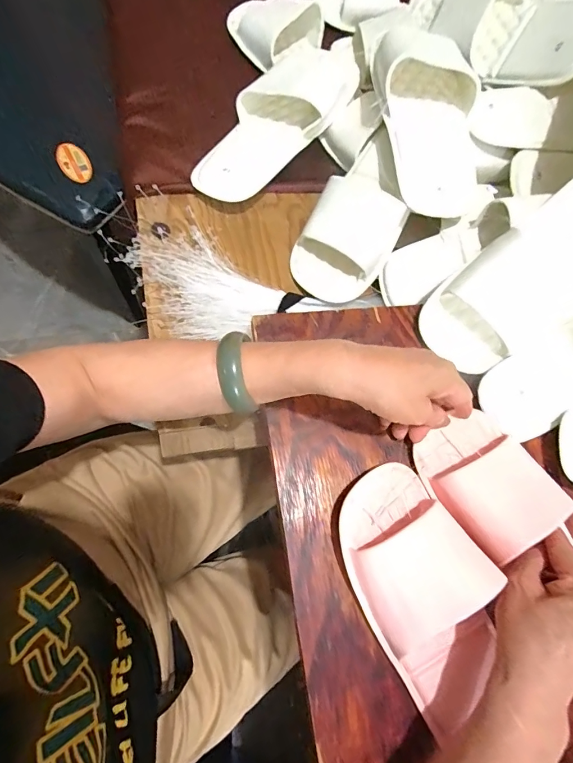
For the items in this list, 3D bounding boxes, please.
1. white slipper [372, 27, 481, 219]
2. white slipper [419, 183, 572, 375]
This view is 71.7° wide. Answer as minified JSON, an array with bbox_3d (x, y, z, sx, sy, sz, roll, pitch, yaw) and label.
[{"bbox_3d":[0.160,-0.283,0.439,0.116,0.083,0.206,0,73,-10],"label":"white slipper"},{"bbox_3d":[0.251,-0.107,0.392,0.243,0.067,0.105,-33,79,-14],"label":"white slipper"}]

